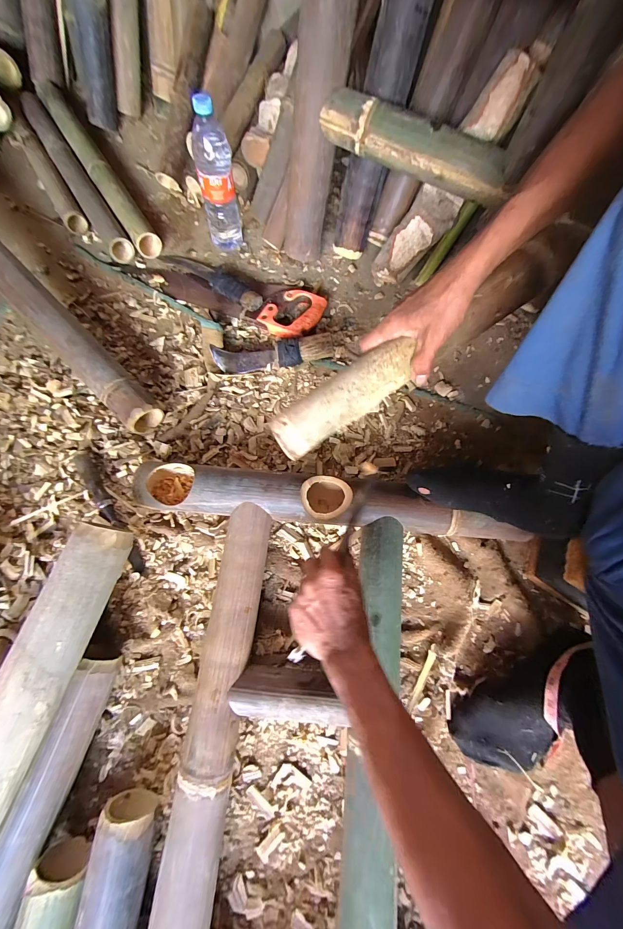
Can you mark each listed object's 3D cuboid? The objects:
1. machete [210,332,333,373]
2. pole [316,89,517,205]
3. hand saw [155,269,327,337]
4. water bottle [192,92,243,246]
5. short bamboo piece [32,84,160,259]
[{"bbox_3d":[-0.079,-0.215,0.605,0.239,0.060,0.060,-3,73,-2],"label":"machete"},{"bbox_3d":[0.159,-0.492,0.479,0.312,0.058,0.047,33,74,10],"label":"pole"},{"bbox_3d":[-0.160,-0.361,0.664,0.376,0.033,0.108,22,74,6],"label":"hand saw"},{"bbox_3d":[-0.190,-0.565,0.624,0.077,0.228,0.080,-11,73,-4],"label":"water bottle"},{"bbox_3d":[-0.537,-0.750,0.770,0.057,0.057,0.659,-32,76,-10],"label":"short bamboo piece"}]

